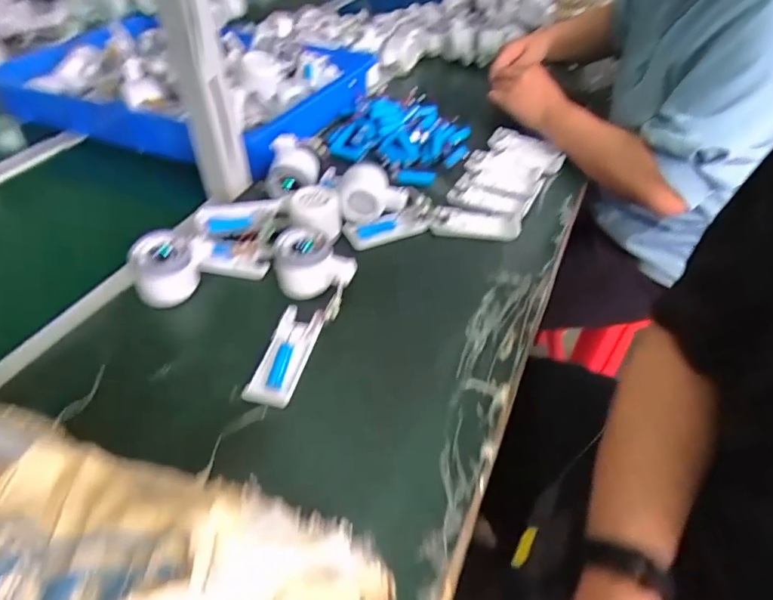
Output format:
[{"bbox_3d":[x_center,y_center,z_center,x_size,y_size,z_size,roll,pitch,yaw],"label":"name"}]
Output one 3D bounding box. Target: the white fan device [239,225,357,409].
[{"bbox_3d":[-0.084,0.013,0.487,0.080,0.043,0.192,7,58,5],"label":"white fan device"}]

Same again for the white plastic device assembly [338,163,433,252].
[{"bbox_3d":[-0.005,-0.120,0.597,0.105,0.057,0.083,-15,47,-16],"label":"white plastic device assembly"}]

